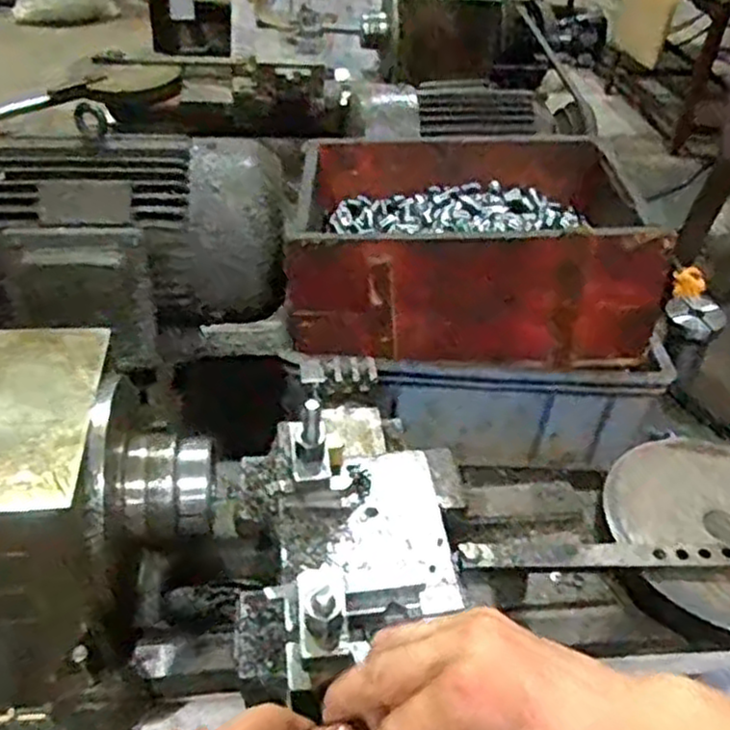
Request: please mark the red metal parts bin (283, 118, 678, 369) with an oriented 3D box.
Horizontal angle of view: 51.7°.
[{"bbox_3d":[0.098,-0.135,0.797,0.350,0.138,0.267,-1,39,-6],"label":"red metal parts bin"}]

